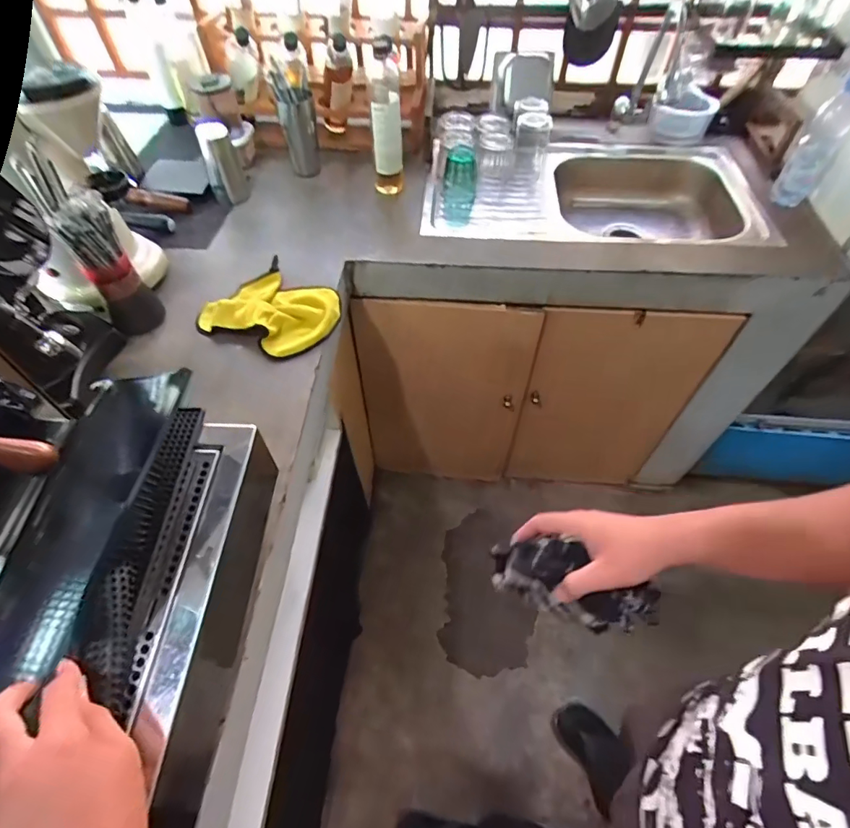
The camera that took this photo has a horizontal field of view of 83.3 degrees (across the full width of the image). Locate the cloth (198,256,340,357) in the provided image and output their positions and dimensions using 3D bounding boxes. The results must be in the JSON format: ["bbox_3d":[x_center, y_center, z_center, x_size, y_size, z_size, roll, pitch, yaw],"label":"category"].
[{"bbox_3d":[-0.260,-0.196,0.842,0.219,0.041,0.188,20,56,14],"label":"cloth"}]

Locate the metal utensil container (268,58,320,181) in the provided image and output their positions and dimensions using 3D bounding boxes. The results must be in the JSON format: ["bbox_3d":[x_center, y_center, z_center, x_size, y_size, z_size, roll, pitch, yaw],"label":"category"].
[{"bbox_3d":[-0.285,-0.655,1.082,0.076,0.222,0.099,-10,54,-7],"label":"metal utensil container"}]

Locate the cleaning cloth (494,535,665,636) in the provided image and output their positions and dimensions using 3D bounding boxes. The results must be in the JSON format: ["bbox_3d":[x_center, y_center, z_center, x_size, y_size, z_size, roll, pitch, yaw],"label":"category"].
[{"bbox_3d":[0.144,0.167,0.463,0.157,0.074,0.056,18,56,13],"label":"cleaning cloth"}]

